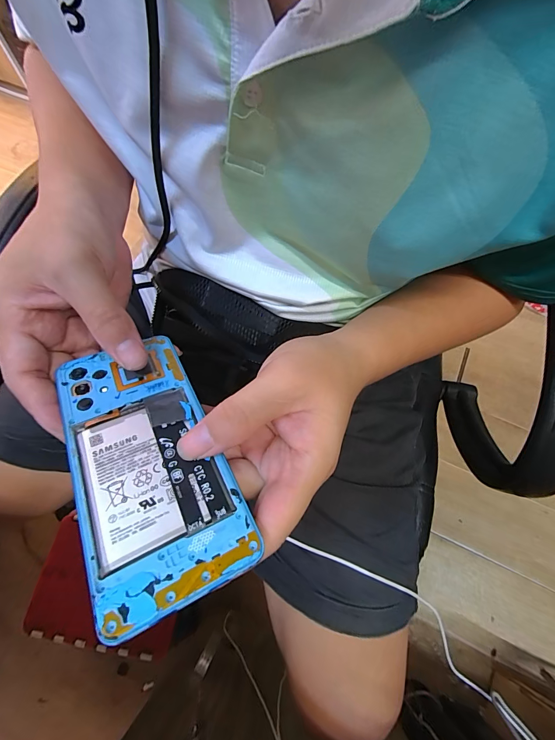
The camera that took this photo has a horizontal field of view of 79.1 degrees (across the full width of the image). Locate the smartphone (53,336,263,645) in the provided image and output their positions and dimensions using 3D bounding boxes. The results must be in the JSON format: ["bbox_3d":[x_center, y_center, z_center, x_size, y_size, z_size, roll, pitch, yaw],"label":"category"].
[{"bbox_3d":[-0.072,0.043,0.181,0.071,0.004,0.152,-20,55,-19],"label":"smartphone"}]

